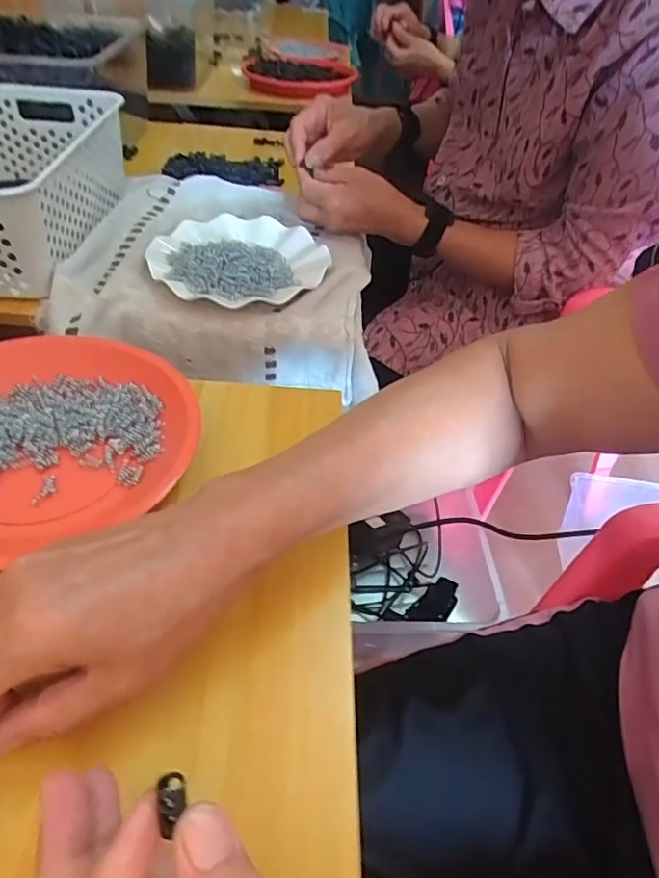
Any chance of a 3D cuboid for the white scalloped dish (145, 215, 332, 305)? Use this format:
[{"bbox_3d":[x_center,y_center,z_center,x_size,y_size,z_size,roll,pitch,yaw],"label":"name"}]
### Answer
[{"bbox_3d":[-0.098,-0.198,0.601,0.182,0.028,0.179,4,45,-4],"label":"white scalloped dish"}]

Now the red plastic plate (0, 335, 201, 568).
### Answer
[{"bbox_3d":[-0.192,-0.005,0.359,0.191,0.026,0.180,4,45,-4],"label":"red plastic plate"}]

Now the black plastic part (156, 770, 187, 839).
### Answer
[{"bbox_3d":[-0.050,0.116,0.176,0.008,0.004,0.018,-4,67,-11],"label":"black plastic part"}]

